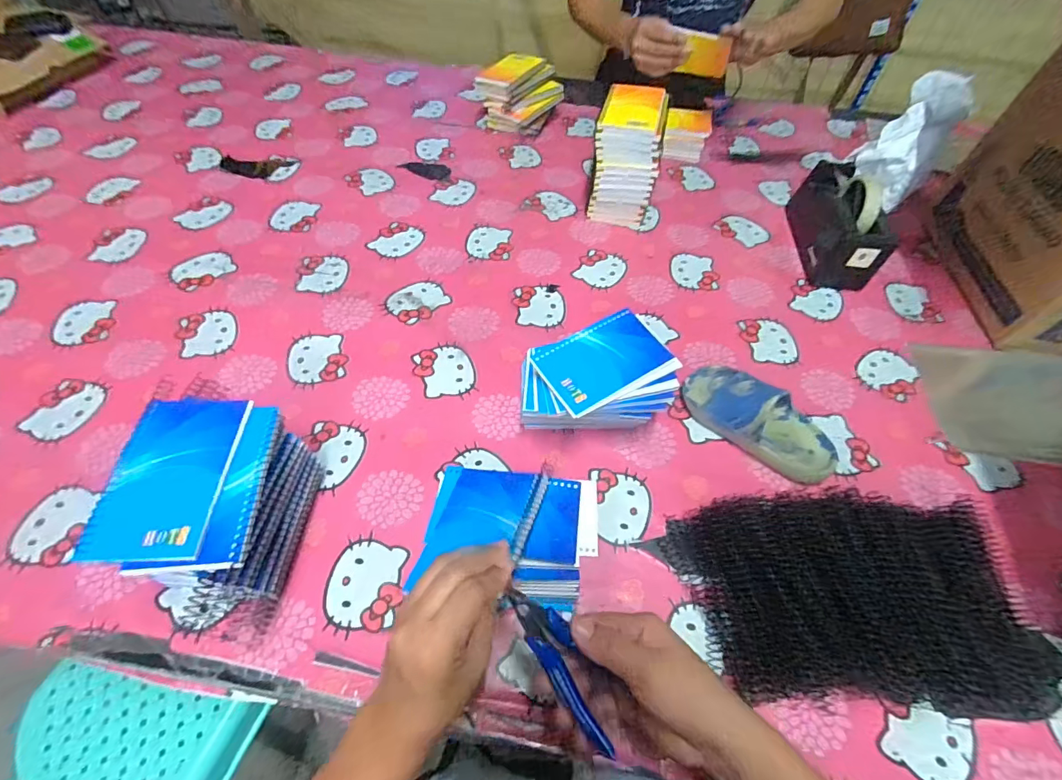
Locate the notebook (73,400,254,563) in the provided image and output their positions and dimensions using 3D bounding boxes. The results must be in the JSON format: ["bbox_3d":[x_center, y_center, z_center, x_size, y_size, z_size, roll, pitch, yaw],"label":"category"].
[{"bbox_3d":[-0.277,0.063,0.354,0.082,0.009,0.130,0,56,-2],"label":"notebook"}]

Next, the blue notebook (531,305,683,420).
[{"bbox_3d":[0.076,-0.031,0.479,0.133,0.014,0.086,-24,60,-17],"label":"blue notebook"}]

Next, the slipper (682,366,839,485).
[{"bbox_3d":[0.259,0.033,0.520,0.179,0.057,0.096,31,60,18],"label":"slipper"}]

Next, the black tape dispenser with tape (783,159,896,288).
[{"bbox_3d":[0.461,-0.258,0.698,0.075,0.095,0.217,7,56,3],"label":"black tape dispenser with tape"}]

